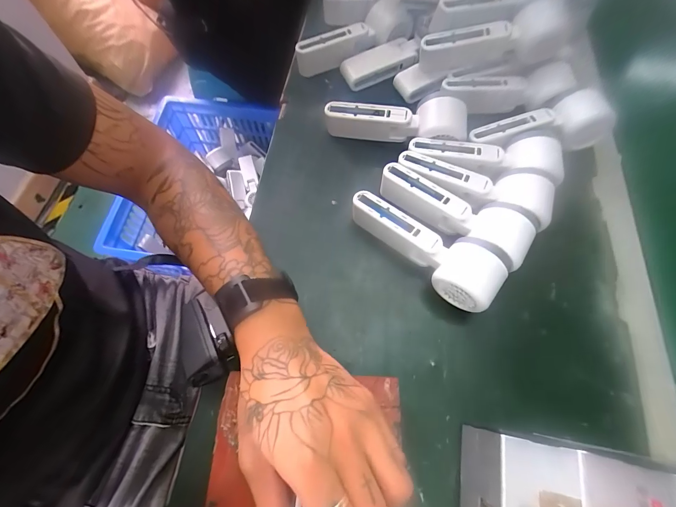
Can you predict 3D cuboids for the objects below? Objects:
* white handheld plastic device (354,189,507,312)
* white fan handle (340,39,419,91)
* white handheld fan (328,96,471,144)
[{"bbox_3d":[0.084,-0.008,0.327,0.160,0.056,0.049,35,70,12],"label":"white handheld plastic device"},{"bbox_3d":[0.056,-0.256,0.434,0.100,0.031,0.036,-17,68,9],"label":"white fan handle"},{"bbox_3d":[0.066,-0.160,0.384,0.164,0.052,0.049,7,67,17],"label":"white handheld fan"}]

